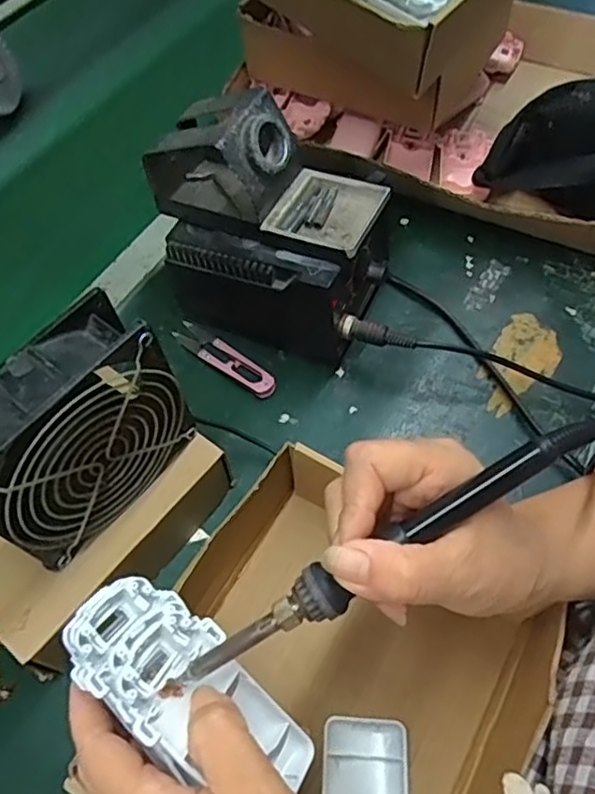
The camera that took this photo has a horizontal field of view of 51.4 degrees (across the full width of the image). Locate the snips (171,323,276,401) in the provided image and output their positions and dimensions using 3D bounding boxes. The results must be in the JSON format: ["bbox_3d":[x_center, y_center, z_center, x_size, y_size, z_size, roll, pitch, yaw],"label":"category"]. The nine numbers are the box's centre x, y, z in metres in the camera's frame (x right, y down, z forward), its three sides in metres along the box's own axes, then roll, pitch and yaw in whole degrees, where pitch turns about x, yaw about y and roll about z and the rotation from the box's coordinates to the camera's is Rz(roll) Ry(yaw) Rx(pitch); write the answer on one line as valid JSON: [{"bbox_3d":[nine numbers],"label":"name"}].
[{"bbox_3d":[-0.059,-0.032,0.496,0.103,0.010,0.022,36,67,21],"label":"snips"}]

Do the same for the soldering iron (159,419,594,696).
[{"bbox_3d":[0.034,0.068,0.257,0.211,0.021,0.019,-32,62,0],"label":"soldering iron"}]

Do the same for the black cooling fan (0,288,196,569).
[{"bbox_3d":[-0.121,0.023,0.336,0.044,0.112,0.117,35,66,21],"label":"black cooling fan"}]

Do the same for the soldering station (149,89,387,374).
[{"bbox_3d":[-0.023,-0.125,0.464,0.171,0.157,0.103,20,62,14],"label":"soldering station"}]

